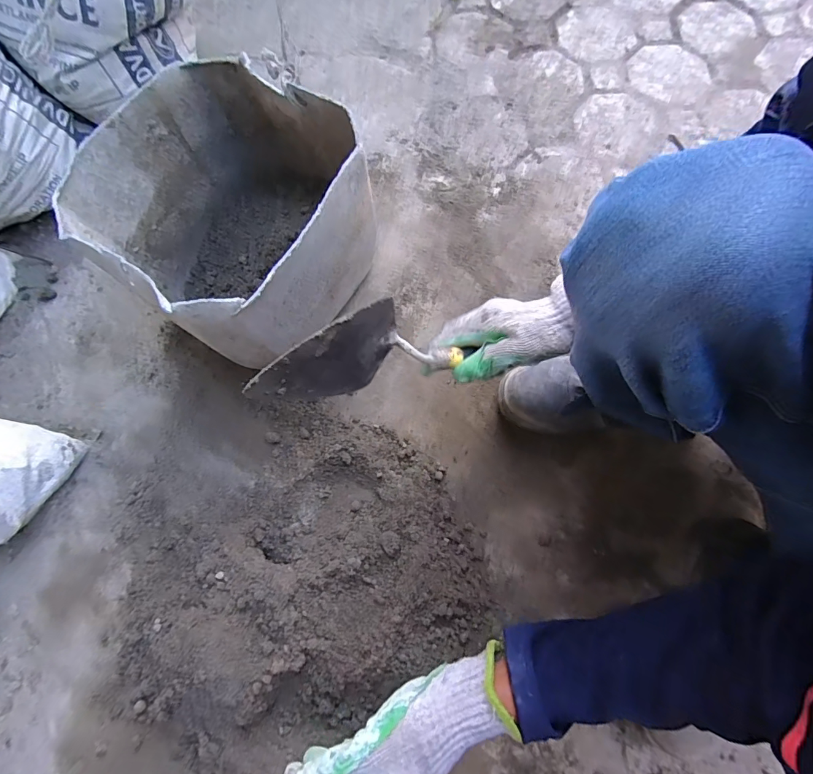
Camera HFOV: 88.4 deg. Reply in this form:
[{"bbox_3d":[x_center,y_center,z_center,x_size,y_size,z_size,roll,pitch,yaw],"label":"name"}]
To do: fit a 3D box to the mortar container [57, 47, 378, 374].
[{"bbox_3d":[-0.204,-0.201,0.544,0.271,0.228,0.281,31,78,9],"label":"mortar container"}]

